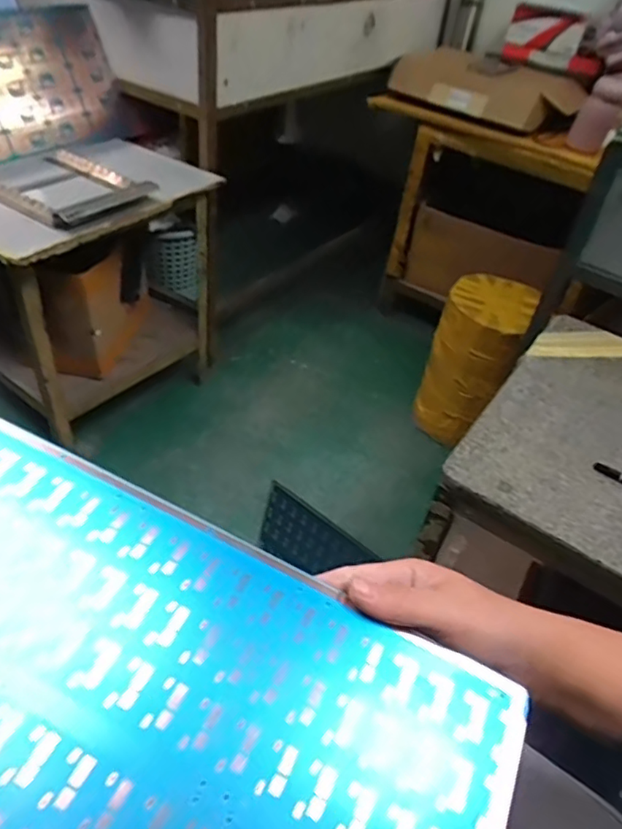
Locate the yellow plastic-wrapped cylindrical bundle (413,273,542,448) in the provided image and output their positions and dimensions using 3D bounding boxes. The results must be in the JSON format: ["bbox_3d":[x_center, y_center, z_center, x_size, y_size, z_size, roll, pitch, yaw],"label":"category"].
[{"bbox_3d":[0.357,-0.112,1.337,0.176,0.353,0.208,21,44,14],"label":"yellow plastic-wrapped cylindrical bundle"}]

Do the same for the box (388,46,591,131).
[{"bbox_3d":[0.378,-0.737,1.300,0.429,0.121,0.126,20,44,14],"label":"box"}]

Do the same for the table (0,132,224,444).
[{"bbox_3d":[-0.421,-0.255,1.133,0.304,0.430,0.440,23,45,16],"label":"table"}]

